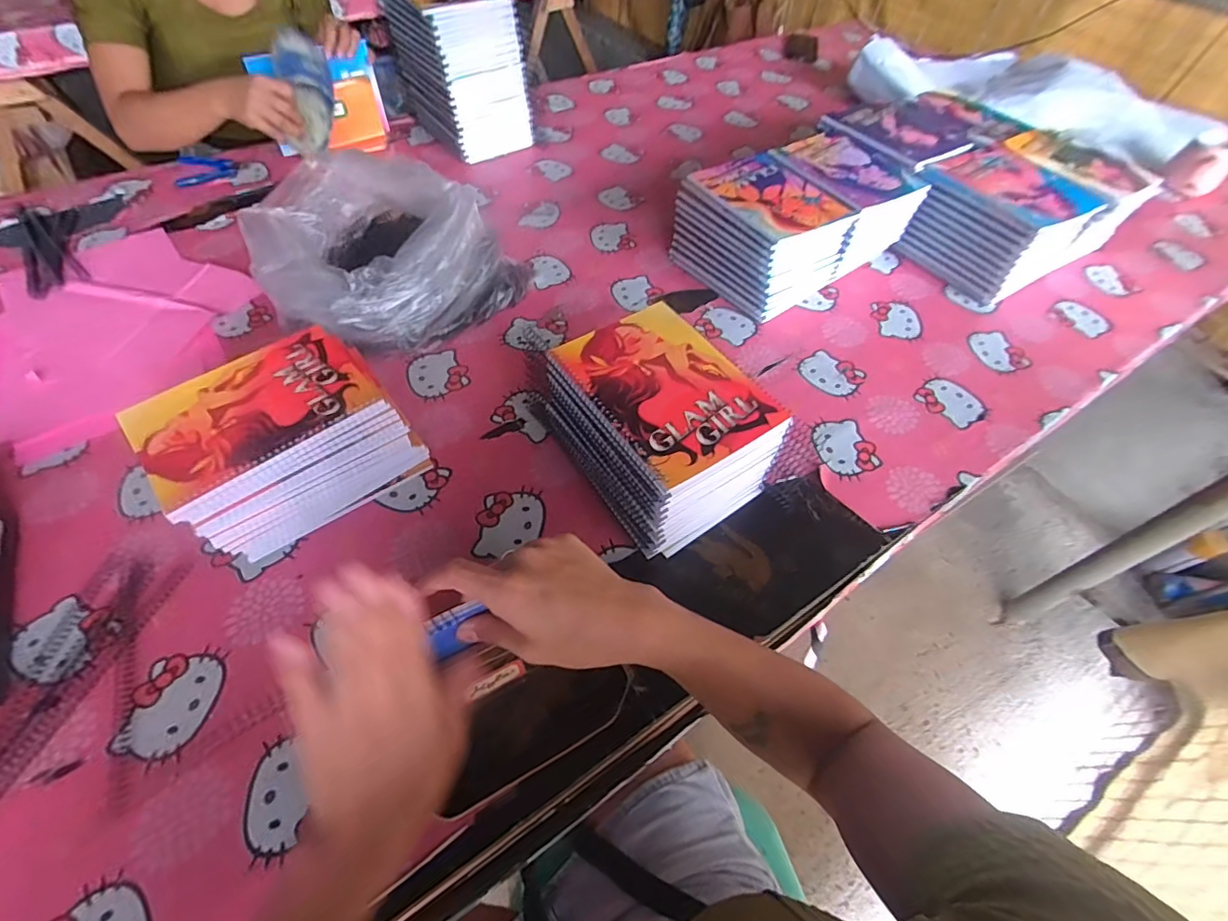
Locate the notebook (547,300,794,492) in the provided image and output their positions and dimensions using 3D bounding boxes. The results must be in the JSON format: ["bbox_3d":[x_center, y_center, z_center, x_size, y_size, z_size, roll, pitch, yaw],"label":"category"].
[{"bbox_3d":[0.050,-0.074,0.516,0.149,0.007,0.192,-29,61,-21],"label":"notebook"}]

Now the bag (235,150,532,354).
[{"bbox_3d":[-0.294,-0.290,0.711,0.317,0.161,0.278,-22,59,-18],"label":"bag"}]

